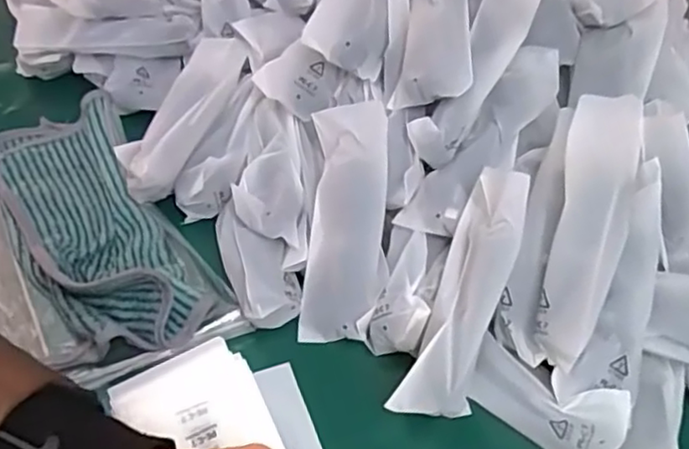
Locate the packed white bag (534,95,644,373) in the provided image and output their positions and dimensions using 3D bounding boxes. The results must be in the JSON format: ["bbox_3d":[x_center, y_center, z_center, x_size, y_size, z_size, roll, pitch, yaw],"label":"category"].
[{"bbox_3d":[0.137,0.002,0.365,0.043,0.023,0.152,16,80,7],"label":"packed white bag"}]

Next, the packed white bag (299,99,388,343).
[{"bbox_3d":[0.001,-0.002,0.418,0.047,0.019,0.152,7,86,0],"label":"packed white bag"}]

